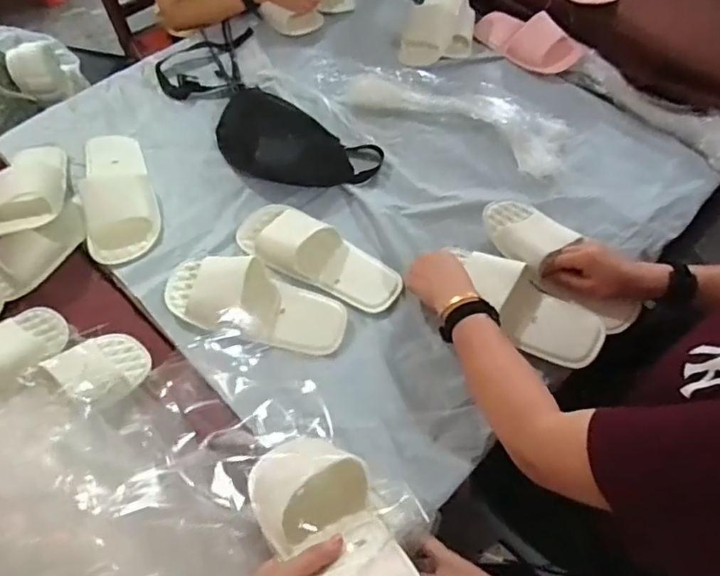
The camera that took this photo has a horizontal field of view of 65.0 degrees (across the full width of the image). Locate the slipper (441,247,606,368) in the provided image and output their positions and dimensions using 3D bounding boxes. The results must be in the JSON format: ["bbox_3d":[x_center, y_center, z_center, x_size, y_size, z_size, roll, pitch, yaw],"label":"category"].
[{"bbox_3d":[0.232,0.021,0.812,0.241,0.055,0.090,39,64,21],"label":"slipper"}]

